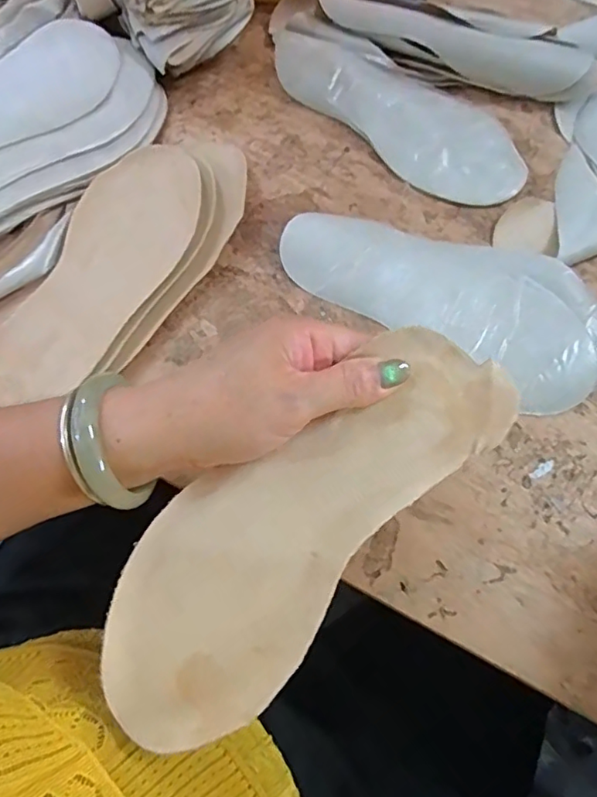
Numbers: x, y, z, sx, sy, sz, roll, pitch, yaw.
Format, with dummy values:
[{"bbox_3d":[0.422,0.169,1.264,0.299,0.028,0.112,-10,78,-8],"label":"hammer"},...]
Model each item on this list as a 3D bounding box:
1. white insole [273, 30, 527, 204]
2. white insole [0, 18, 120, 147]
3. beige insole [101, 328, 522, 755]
[{"bbox_3d":[0.089,-0.247,0.460,0.228,0.035,0.090,39,74,17],"label":"white insole"},{"bbox_3d":[-0.236,-0.233,0.439,0.092,0.014,0.236,38,65,9],"label":"white insole"},{"bbox_3d":[-0.002,0.063,0.271,0.238,0.013,0.094,-43,72,0],"label":"beige insole"}]

